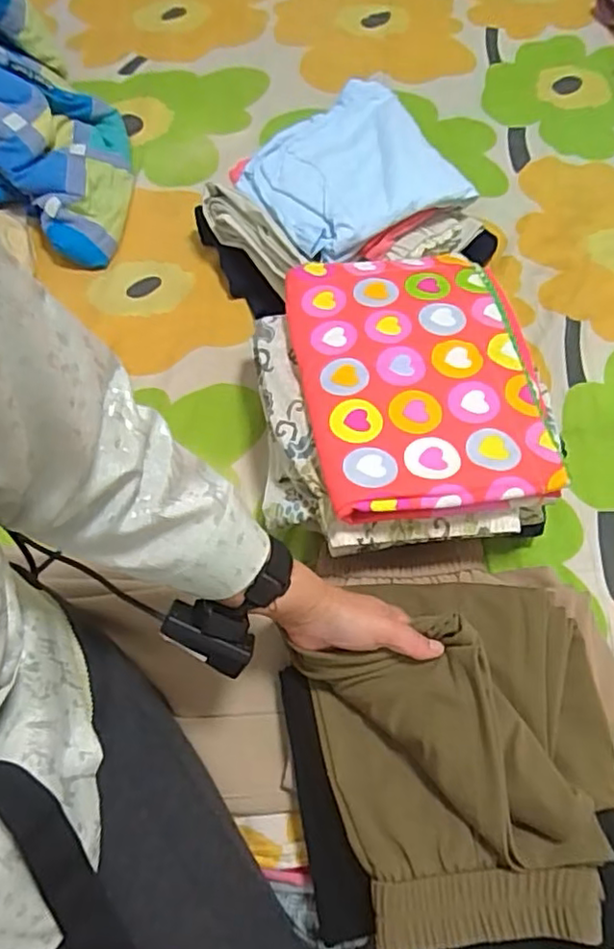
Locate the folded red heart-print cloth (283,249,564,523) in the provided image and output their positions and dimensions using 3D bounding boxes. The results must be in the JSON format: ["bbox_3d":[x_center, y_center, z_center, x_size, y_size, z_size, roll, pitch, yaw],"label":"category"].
[{"bbox_3d":[0.103,-0.104,0.606,0.208,0.043,0.304,-10,65,-1],"label":"folded red heart-print cloth"}]

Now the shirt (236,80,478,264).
[{"bbox_3d":[0.051,-0.370,0.778,0.232,0.033,0.226,-29,66,-13],"label":"shirt"}]

